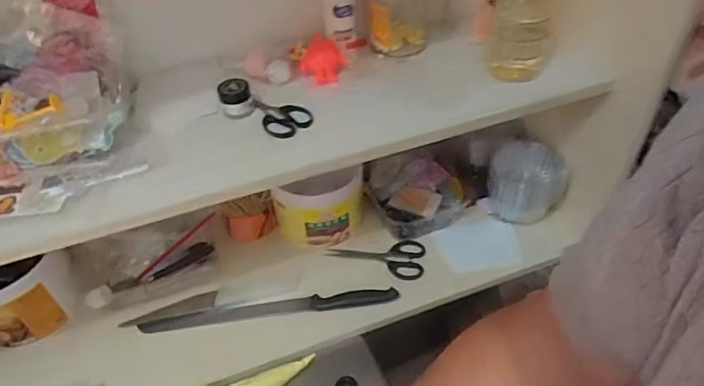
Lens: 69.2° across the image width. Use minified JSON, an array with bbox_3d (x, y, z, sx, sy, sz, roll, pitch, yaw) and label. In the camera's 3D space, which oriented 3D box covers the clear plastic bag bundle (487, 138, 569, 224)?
[{"bbox_3d":[0.276,-0.015,0.836,0.108,0.100,0.117,-4,43,-1],"label":"clear plastic bag bundle"}]

